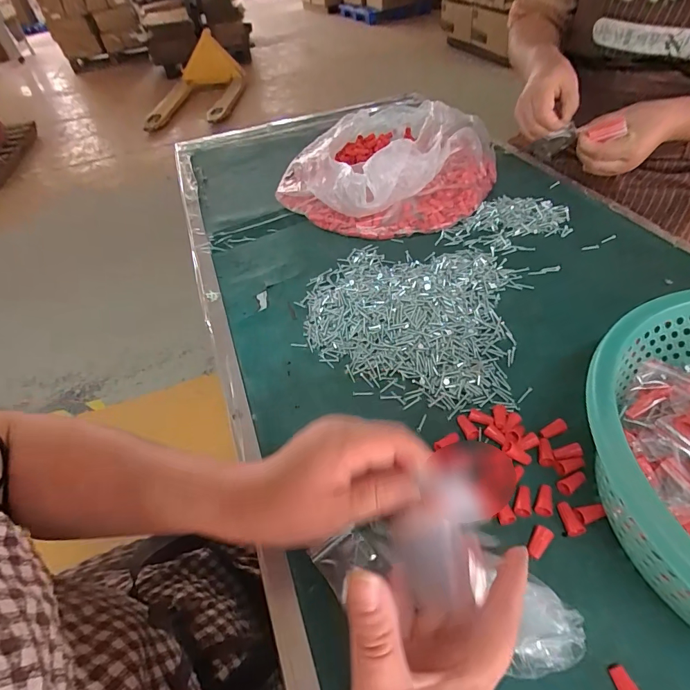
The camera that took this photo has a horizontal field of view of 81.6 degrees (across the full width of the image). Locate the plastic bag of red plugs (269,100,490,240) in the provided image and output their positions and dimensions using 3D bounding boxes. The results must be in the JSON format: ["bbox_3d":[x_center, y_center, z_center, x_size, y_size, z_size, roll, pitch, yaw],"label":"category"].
[{"bbox_3d":[0.075,-0.300,0.646,0.310,0.094,0.359,23,54,25],"label":"plastic bag of red plugs"}]

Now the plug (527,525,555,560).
[{"bbox_3d":[0.141,0.144,0.290,0.012,0.008,0.023,27,55,27],"label":"plug"}]

